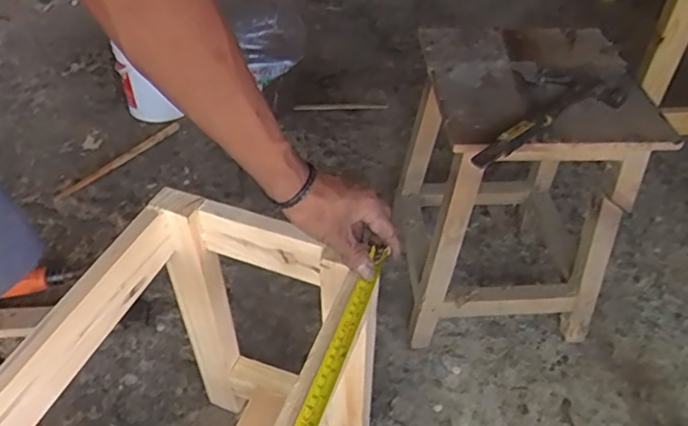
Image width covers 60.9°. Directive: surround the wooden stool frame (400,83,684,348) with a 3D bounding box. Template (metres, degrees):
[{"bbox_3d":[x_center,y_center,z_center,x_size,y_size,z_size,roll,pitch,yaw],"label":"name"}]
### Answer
[{"bbox_3d":[0.283,-0.023,1.005,0.323,0.447,0.312,1,43,-3],"label":"wooden stool frame"}]

